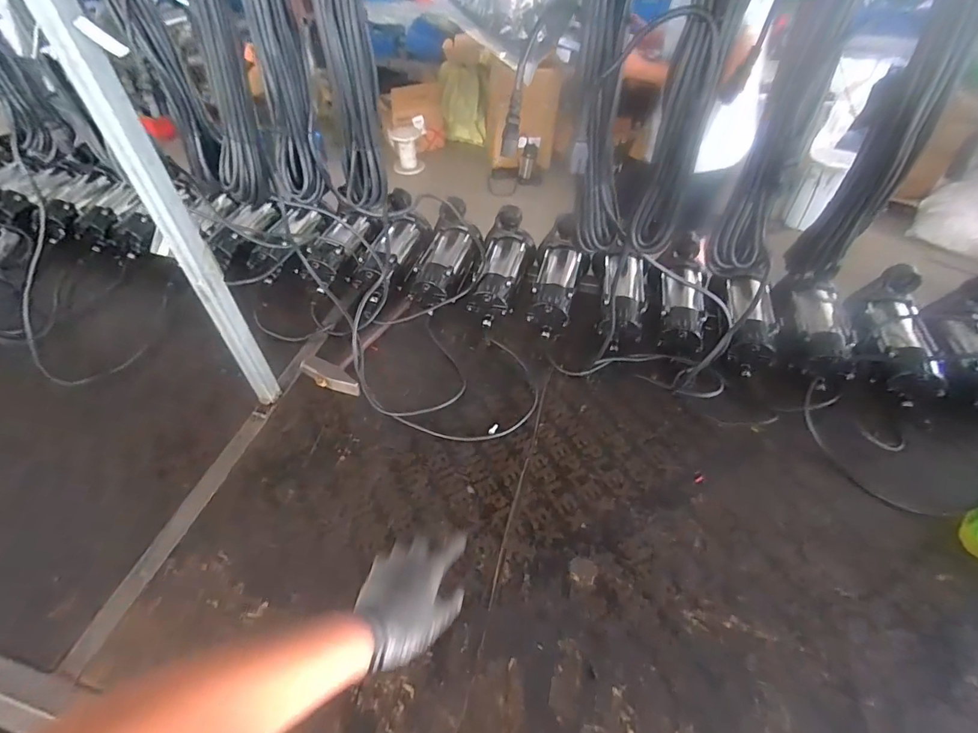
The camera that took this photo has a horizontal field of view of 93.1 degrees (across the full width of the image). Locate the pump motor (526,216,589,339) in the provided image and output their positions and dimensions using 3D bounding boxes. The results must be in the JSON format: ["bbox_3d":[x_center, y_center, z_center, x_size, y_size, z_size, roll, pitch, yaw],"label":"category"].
[{"bbox_3d":[0.154,-0.199,1.015,0.120,0.115,0.292,9,49,8],"label":"pump motor"}]

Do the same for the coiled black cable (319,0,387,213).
[{"bbox_3d":[-0.161,-0.359,0.562,0.068,0.329,0.061,0,48,3],"label":"coiled black cable"}]

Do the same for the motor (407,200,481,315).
[{"bbox_3d":[-0.096,-0.240,1.031,0.127,0.134,0.253,8,49,6],"label":"motor"}]

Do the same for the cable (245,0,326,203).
[{"bbox_3d":[-0.261,-0.378,0.583,0.084,0.326,0.042,-15,49,-11],"label":"cable"}]

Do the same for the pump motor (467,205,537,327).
[{"bbox_3d":[0.027,-0.214,1.017,0.116,0.132,0.253,10,49,7],"label":"pump motor"}]

